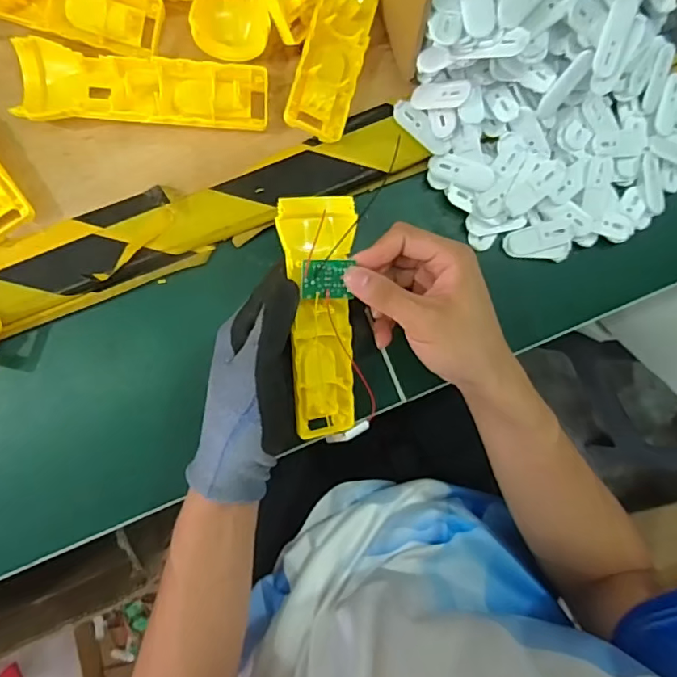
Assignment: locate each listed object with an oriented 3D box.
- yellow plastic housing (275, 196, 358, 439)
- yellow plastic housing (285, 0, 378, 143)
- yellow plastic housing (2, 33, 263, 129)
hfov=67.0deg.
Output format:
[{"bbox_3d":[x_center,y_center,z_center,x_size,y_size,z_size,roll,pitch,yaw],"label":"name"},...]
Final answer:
[{"bbox_3d":[-0.009,-0.010,0.345,0.048,0.026,0.163,-6,109,-7],"label":"yellow plastic housing"},{"bbox_3d":[0.002,-0.219,0.354,0.040,0.019,0.157,15,93,-9],"label":"yellow plastic housing"},{"bbox_3d":[-0.129,-0.168,0.342,0.160,0.017,0.050,-1,96,-7],"label":"yellow plastic housing"}]

